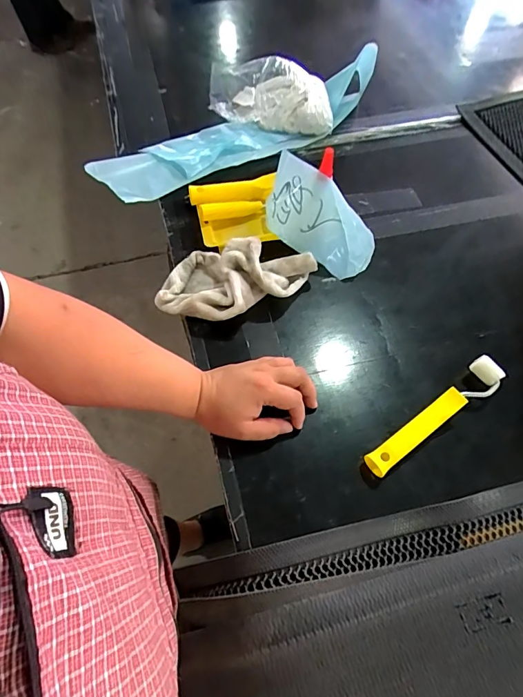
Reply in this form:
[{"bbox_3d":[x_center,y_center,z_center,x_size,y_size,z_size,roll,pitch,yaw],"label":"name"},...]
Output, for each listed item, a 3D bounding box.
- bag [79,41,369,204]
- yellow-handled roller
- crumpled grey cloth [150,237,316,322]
[{"bbox_3d":[-0.031,-0.378,0.679,0.517,0.087,0.125,-26,65,-14],"label":"bag"},{"bbox_3d":[0.202,0.079,0.472,0.195,0.033,0.035,-34,67,-17],"label":"yellow-handled roller"},{"bbox_3d":[-0.031,-0.086,0.537,0.203,0.066,0.102,3,62,1],"label":"crumpled grey cloth"}]

